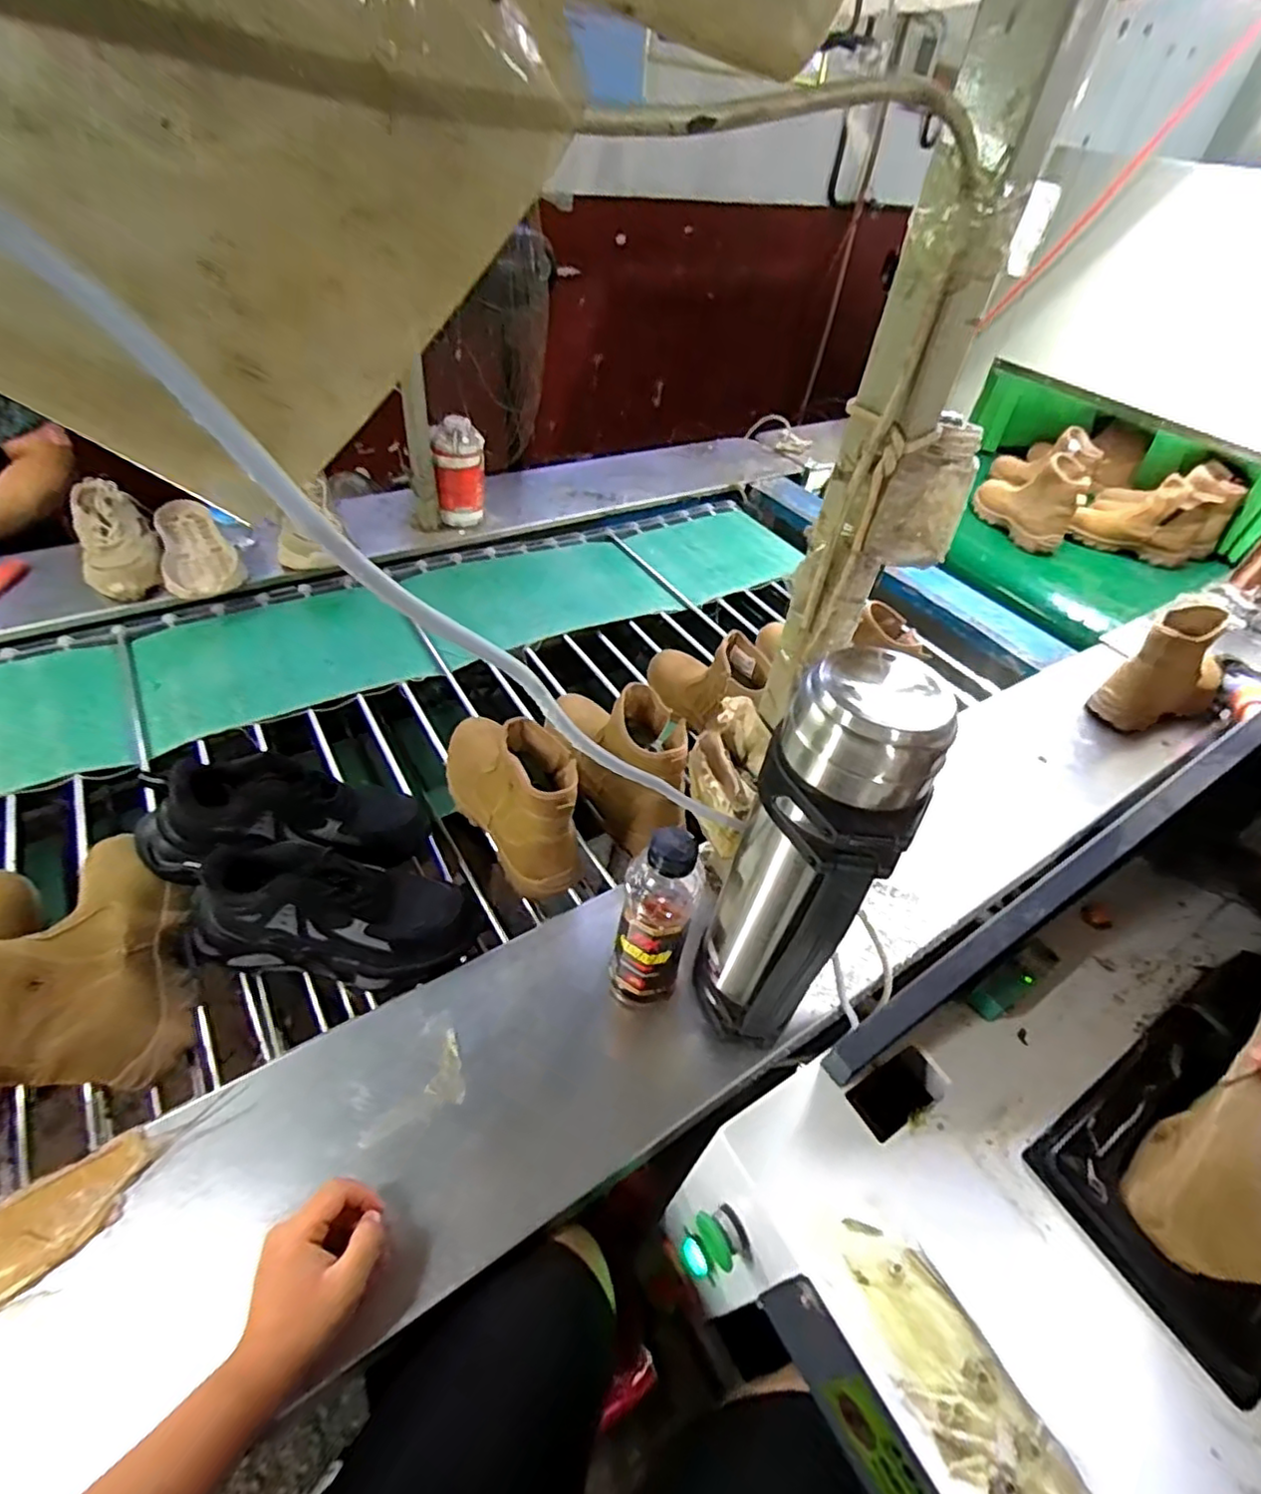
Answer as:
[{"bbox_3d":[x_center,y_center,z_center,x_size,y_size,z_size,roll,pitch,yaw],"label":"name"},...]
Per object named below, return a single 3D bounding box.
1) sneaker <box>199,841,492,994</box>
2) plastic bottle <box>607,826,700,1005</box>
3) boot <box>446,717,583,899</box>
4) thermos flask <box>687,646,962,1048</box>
[{"bbox_3d":[-0.296,0.165,0.644,0.276,0.112,0.094,8,47,0],"label":"sneaker"},{"bbox_3d":[0.022,0.161,0.591,0.070,0.218,0.061,7,48,-1],"label":"plastic bottle"},{"bbox_3d":[-0.147,0.033,0.763,0.095,0.157,0.267,-26,56,-27],"label":"boot"},{"bbox_3d":[0.130,0.111,0.524,0.108,0.385,0.111,19,49,11],"label":"thermos flask"}]

